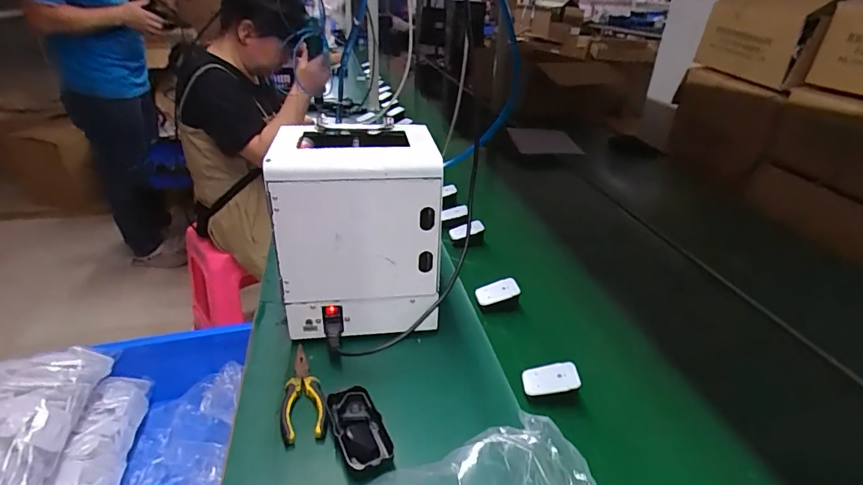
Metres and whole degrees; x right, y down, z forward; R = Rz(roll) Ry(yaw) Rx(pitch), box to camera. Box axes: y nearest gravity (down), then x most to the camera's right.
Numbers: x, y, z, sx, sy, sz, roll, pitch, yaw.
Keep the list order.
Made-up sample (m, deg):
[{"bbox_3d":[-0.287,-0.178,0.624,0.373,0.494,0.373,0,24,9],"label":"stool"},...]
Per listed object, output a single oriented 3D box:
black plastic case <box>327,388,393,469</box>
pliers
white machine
[{"bbox_3d":[-0.080,0.214,0.525,0.054,0.030,0.108,-13,33,-24],"label":"black plastic case"},{"bbox_3d":[-0.161,0.186,0.581,0.049,0.019,0.143,-5,30,-13],"label":"pliers"},{"bbox_3d":[-0.099,-0.011,0.657,0.212,0.265,0.146,0,30,-4],"label":"white machine"}]

